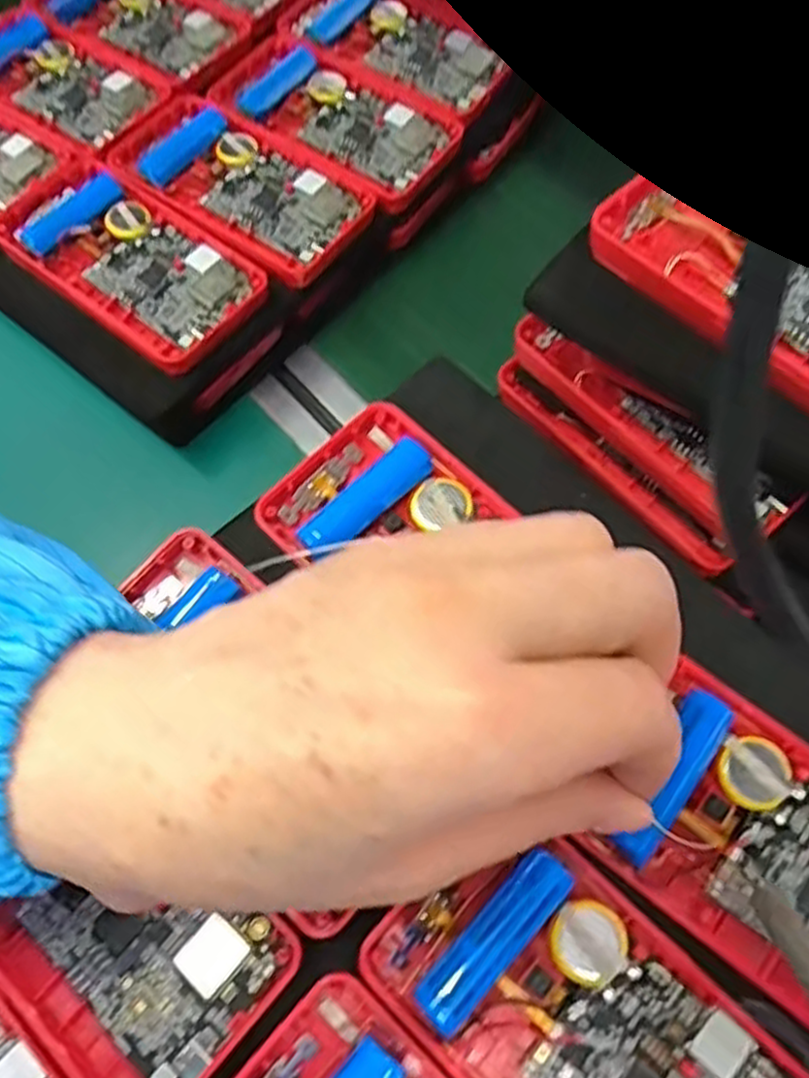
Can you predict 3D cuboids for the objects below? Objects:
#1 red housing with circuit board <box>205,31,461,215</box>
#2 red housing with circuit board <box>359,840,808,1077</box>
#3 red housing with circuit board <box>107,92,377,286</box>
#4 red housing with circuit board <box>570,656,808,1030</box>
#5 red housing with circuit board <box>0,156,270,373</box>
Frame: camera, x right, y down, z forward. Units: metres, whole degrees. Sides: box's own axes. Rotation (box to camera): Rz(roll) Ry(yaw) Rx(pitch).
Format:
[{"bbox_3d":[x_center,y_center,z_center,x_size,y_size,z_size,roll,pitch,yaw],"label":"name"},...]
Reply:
[{"bbox_3d":[-0.035,-0.210,0.385,0.119,0.013,0.065,33,71,16],"label":"red housing with circuit board"},{"bbox_3d":[0.051,0.129,0.197,0.116,0.019,0.061,40,73,18],"label":"red housing with circuit board"},{"bbox_3d":[-0.078,-0.168,0.366,0.120,0.014,0.062,33,71,16],"label":"red housing with circuit board"},{"bbox_3d":[0.109,0.091,0.210,0.103,0.016,0.062,34,67,14],"label":"red housing with circuit board"},{"bbox_3d":[-0.122,-0.126,0.345,0.119,0.014,0.064,35,71,17],"label":"red housing with circuit board"}]

